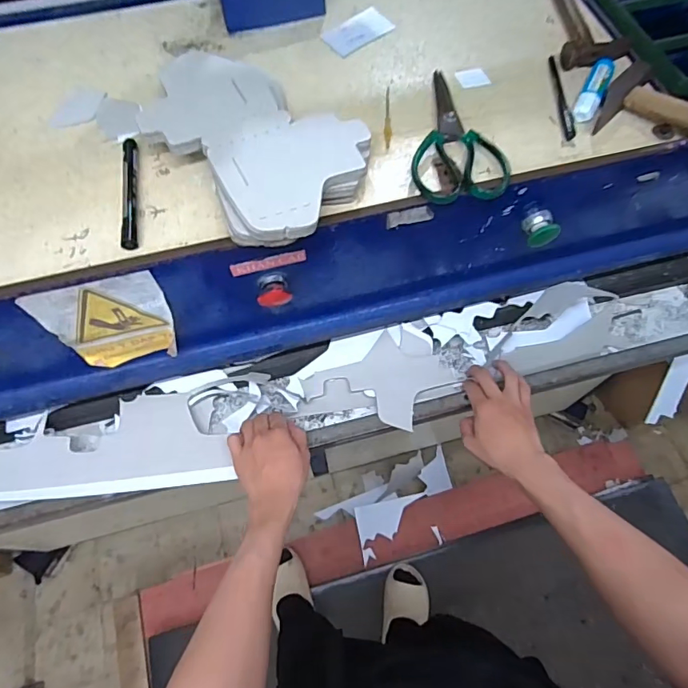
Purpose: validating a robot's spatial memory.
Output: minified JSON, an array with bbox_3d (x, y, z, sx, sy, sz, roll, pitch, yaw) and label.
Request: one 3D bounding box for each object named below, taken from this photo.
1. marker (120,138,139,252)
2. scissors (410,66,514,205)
[{"bbox_3d":[-0.226,-0.160,0.501,0.014,0.015,0.144,-10,66,-3],"label":"marker"},{"bbox_3d":[0.125,-0.239,0.528,0.099,0.024,0.201,1,66,2],"label":"scissors"}]

